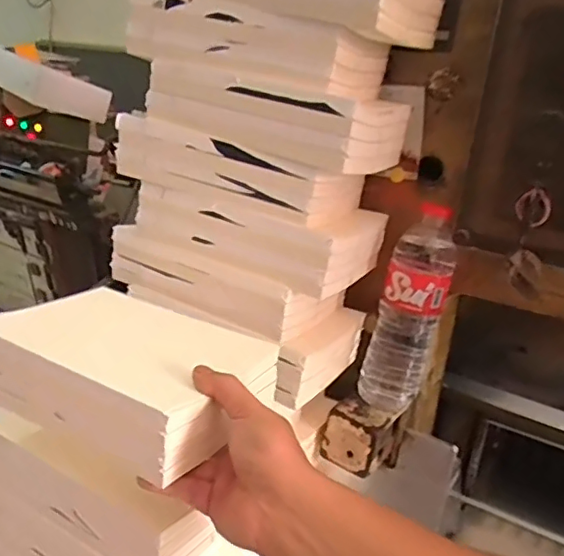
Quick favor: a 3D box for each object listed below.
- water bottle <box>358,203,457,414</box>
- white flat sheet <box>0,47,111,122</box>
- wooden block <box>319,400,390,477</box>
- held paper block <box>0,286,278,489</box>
[{"bbox_3d":[0.139,0.038,0.627,0.077,0.218,0.061,11,15,10],"label":"water bottle"},{"bbox_3d":[-0.649,-0.531,1.600,0.326,0.100,0.057,19,11,-18],"label":"white flat sheet"},{"bbox_3d":[0.082,0.171,0.631,0.064,0.060,0.051,16,17,27],"label":"wooden block"},{"bbox_3d":[-0.133,0.082,0.496,0.211,0.071,0.144,15,17,25],"label":"held paper block"}]

